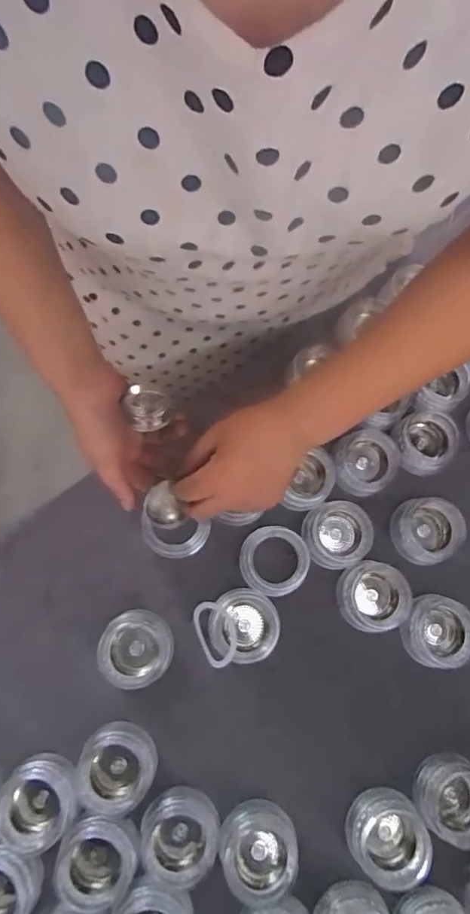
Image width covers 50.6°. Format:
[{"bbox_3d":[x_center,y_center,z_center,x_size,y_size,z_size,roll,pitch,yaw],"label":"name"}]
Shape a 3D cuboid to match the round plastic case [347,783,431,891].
[{"bbox_3d":[0.128,0.317,0.417,0.061,0.034,0.063,0,74,-1],"label":"round plastic case"}]

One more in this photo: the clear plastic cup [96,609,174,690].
[{"bbox_3d":[-0.090,0.173,0.450,0.064,0.034,0.063,0,74,-1],"label":"clear plastic cup"}]

